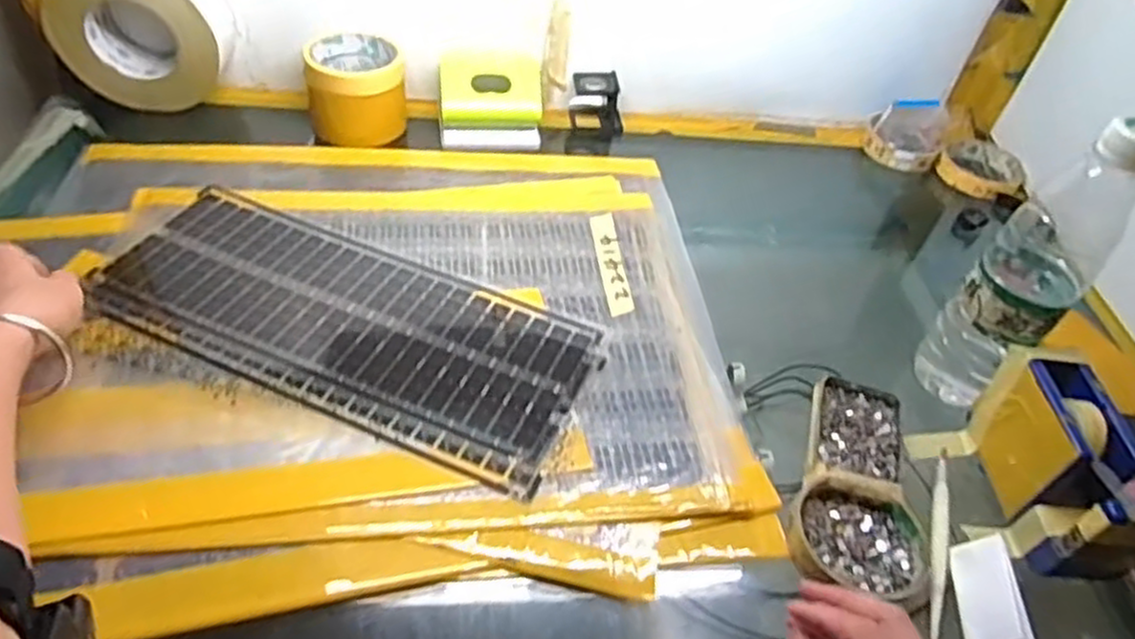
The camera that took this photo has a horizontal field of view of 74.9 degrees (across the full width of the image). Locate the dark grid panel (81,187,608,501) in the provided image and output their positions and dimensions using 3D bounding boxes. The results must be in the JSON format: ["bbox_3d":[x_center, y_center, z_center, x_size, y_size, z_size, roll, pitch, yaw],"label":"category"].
[{"bbox_3d":[-0.167,-0.002,0.556,0.370,0.004,0.154,22,45,13],"label":"dark grid panel"}]

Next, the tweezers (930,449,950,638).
[{"bbox_3d":[0.239,0.136,0.474,0.011,0.015,0.147,20,45,12],"label":"tweezers"}]

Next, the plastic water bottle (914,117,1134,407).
[{"bbox_3d":[0.314,-0.031,0.505,0.061,0.230,0.061,38,52,26],"label":"plastic water bottle"}]

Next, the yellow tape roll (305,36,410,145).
[{"bbox_3d":[-0.204,-0.225,0.716,0.092,0.069,0.081,-9,48,-16],"label":"yellow tape roll"}]

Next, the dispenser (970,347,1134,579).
[{"bbox_3d":[0.319,0.092,0.477,0.055,0.075,0.131,10,45,1],"label":"dispenser"}]

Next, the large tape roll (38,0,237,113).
[{"bbox_3d":[-0.390,-0.267,0.683,0.138,0.125,0.073,4,45,-4],"label":"large tape roll"}]

